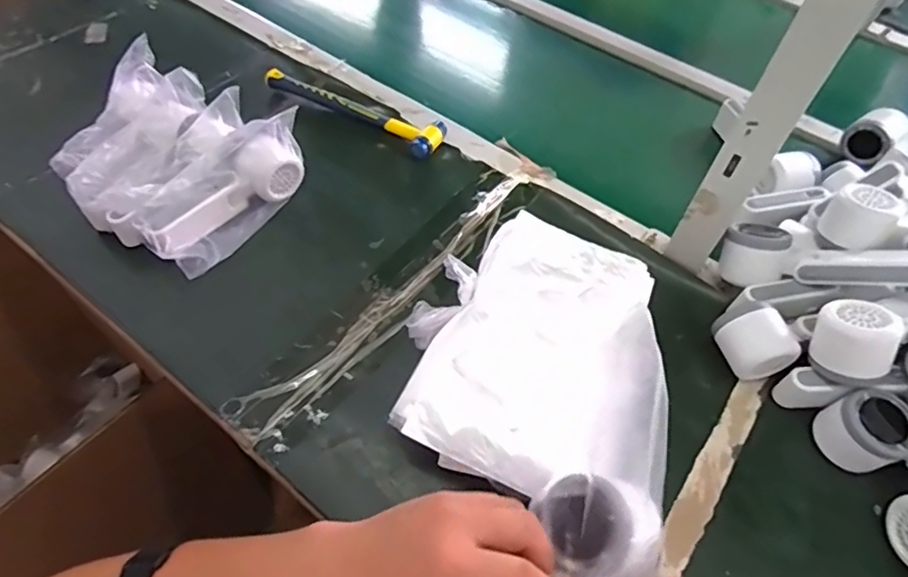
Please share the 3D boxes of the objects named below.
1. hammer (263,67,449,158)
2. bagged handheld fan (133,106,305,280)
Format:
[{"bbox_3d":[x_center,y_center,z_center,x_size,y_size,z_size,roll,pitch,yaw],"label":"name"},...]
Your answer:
[{"bbox_3d":[-0.123,-0.230,0.719,0.241,0.022,0.059,29,57,15],"label":"hammer"},{"bbox_3d":[-0.227,-0.100,0.582,0.058,0.081,0.188,30,58,17],"label":"bagged handheld fan"}]

